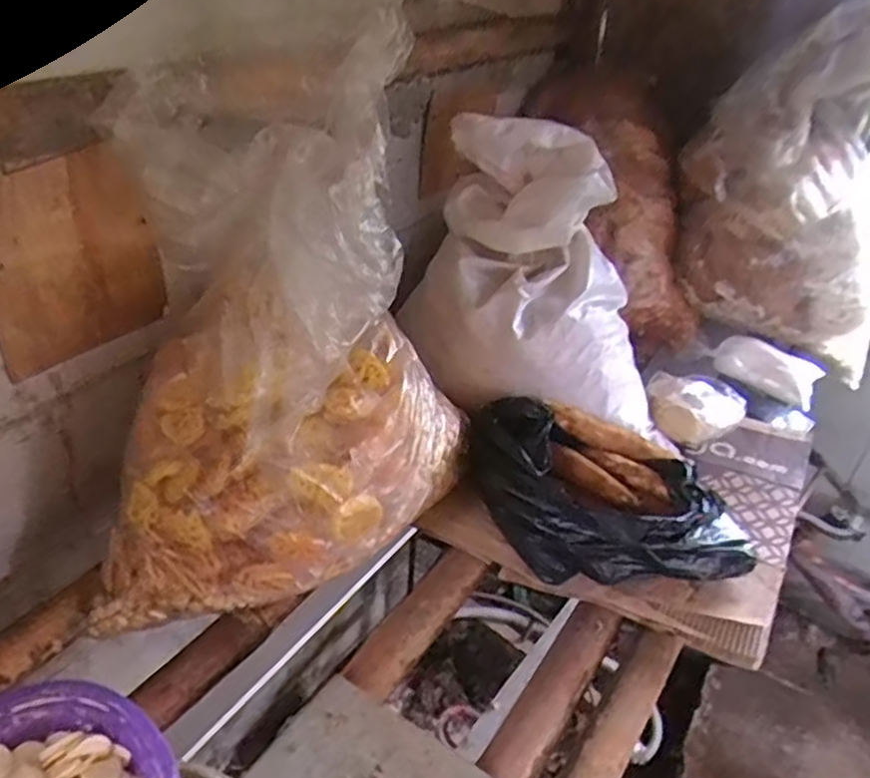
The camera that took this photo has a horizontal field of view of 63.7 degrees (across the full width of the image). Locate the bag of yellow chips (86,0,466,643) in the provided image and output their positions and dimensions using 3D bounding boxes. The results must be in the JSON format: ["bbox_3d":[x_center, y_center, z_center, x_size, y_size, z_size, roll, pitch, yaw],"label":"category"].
[{"bbox_3d":[-0.147,-0.055,0.720,0.352,0.510,0.286,5,35,1],"label":"bag of yellow chips"}]

